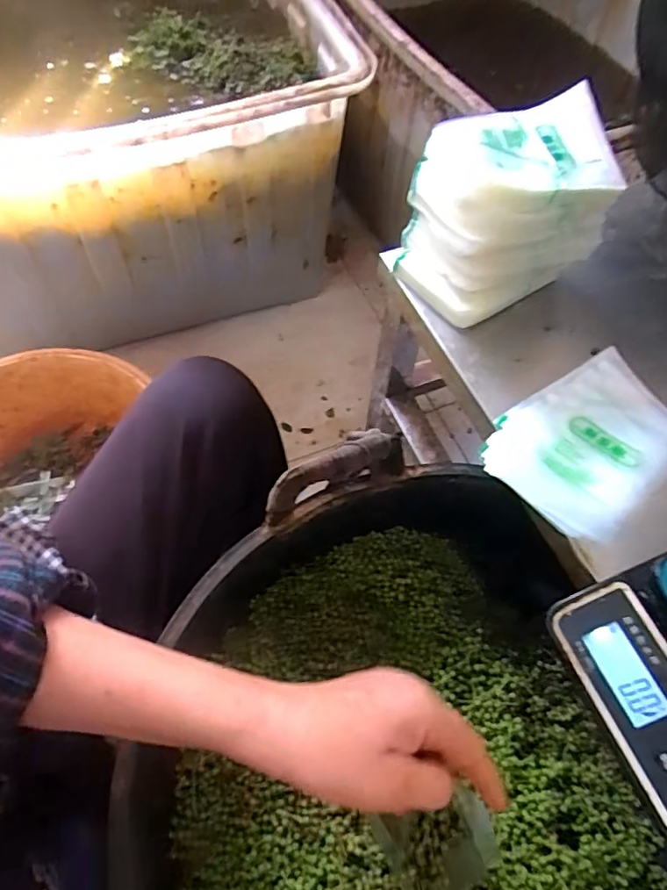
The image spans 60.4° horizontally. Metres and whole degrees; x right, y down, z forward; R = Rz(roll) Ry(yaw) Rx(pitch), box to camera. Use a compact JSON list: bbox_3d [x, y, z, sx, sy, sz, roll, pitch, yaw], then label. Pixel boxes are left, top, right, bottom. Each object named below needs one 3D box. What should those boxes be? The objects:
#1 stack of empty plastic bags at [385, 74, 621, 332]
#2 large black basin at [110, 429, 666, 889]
[{"bbox_3d":[0.153,-0.208,0.528,0.158,0.149,0.121,-20,63,-14],"label":"stack of empty plastic bags"},{"bbox_3d":[0.058,0.253,0.437,0.383,0.163,0.453,-10,61,-9],"label":"large black basin"}]

